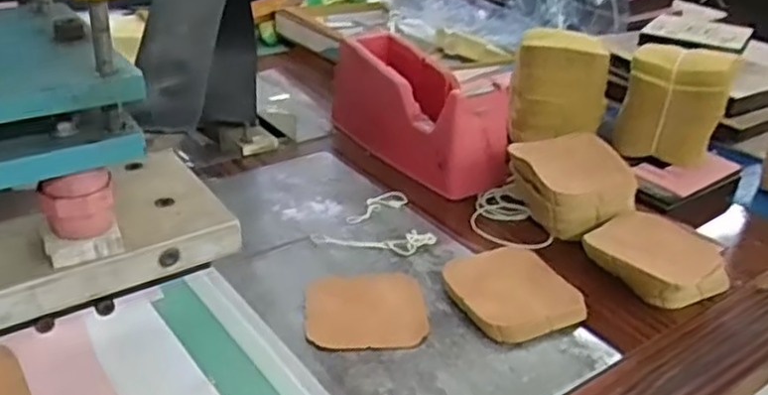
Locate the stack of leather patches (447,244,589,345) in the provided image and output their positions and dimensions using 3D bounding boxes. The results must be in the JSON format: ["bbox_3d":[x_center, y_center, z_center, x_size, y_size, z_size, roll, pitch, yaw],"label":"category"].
[{"bbox_3d":[0.090,0.066,0.502,0.080,0.016,0.082,-10,33,-25],"label":"stack of leather patches"}]

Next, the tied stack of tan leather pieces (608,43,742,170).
[{"bbox_3d":[0.258,-0.081,0.645,0.086,0.097,0.052,20,34,27],"label":"tied stack of tan leather pieces"}]

